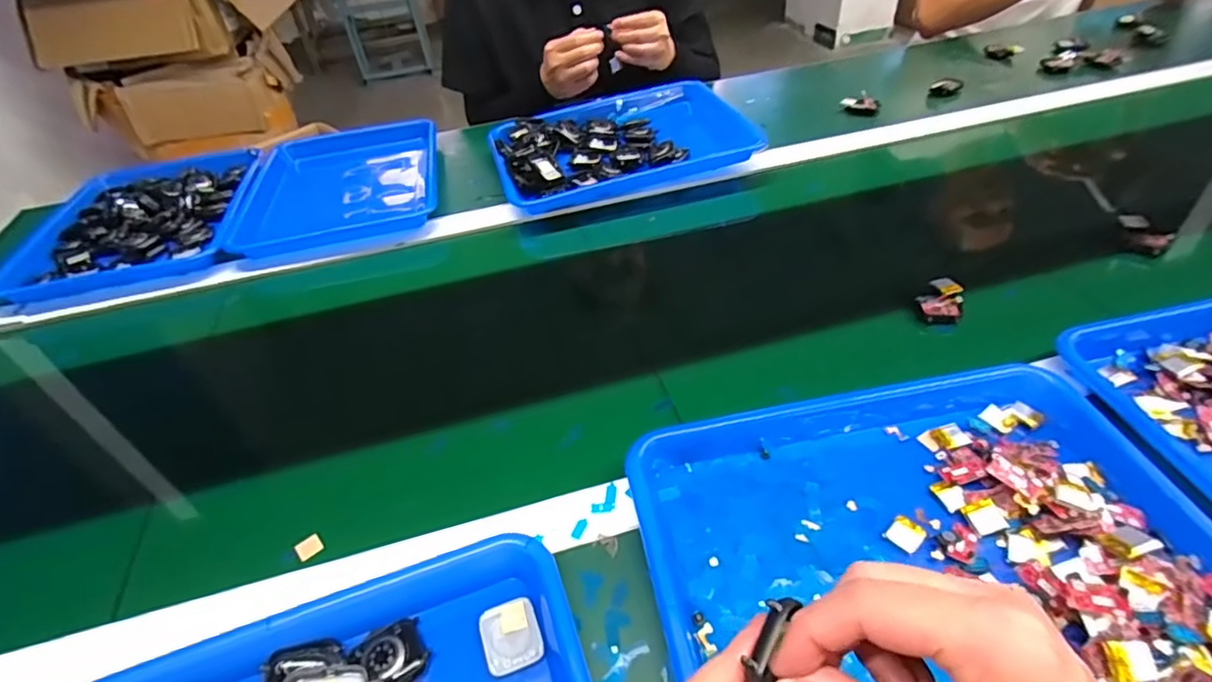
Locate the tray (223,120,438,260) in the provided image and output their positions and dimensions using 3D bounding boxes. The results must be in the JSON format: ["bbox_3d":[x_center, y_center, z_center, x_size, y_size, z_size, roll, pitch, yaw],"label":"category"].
[{"bbox_3d":[-0.361,-0.223,0.820,0.252,0.043,0.302,-13,44,-7],"label":"tray"}]

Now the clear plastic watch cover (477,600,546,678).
[{"bbox_3d":[-0.057,0.175,0.347,0.032,0.004,0.038,-16,44,-10],"label":"clear plastic watch cover"}]

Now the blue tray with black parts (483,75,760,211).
[{"bbox_3d":[0.016,-0.281,0.812,0.341,0.039,0.239,-13,44,-7],"label":"blue tray with black parts"}]

